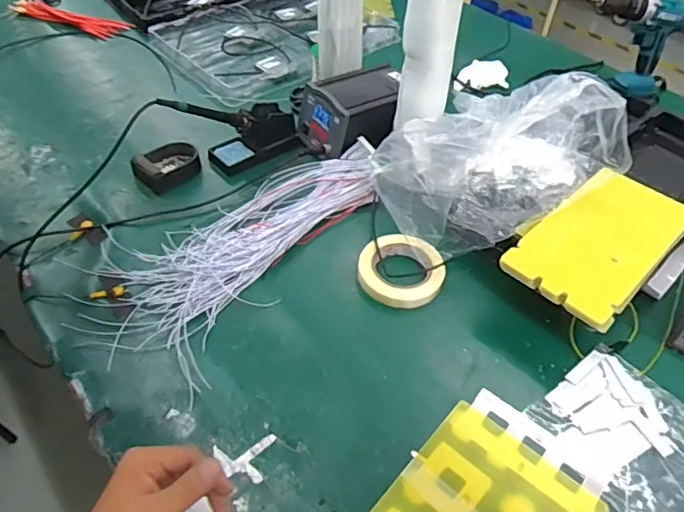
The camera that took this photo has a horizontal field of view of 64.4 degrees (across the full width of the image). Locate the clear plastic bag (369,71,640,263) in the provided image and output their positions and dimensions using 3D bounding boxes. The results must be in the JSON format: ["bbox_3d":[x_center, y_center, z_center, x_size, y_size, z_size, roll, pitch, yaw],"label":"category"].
[{"bbox_3d":[0.212,-0.137,0.748,0.290,0.196,0.212,-23,52,-20],"label":"clear plastic bag"}]

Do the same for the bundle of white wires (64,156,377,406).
[{"bbox_3d":[-0.137,-0.021,0.775,0.210,0.030,0.456,27,53,23],"label":"bundle of white wires"}]

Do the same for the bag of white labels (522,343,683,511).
[{"bbox_3d":[0.336,0.210,0.593,0.165,0.013,0.221,-31,55,-26],"label":"bag of white labels"}]

